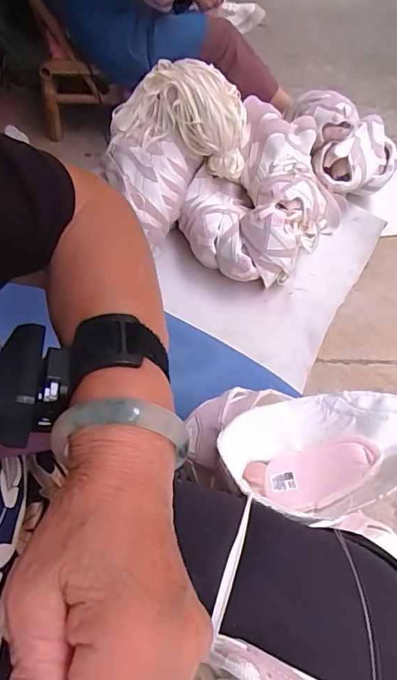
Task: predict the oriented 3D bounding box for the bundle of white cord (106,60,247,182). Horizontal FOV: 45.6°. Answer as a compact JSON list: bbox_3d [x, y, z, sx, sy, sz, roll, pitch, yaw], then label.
[{"bbox_3d":[-0.043,-0.514,1.107,0.305,0.196,0.147,-3,50,-3],"label":"bundle of white cord"}]

